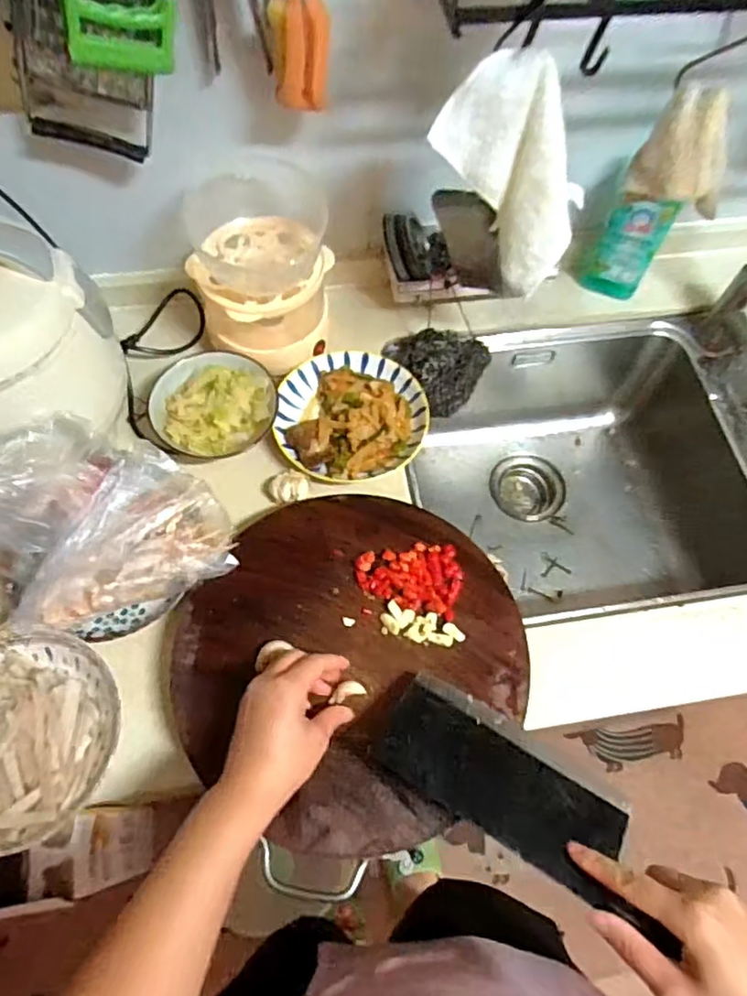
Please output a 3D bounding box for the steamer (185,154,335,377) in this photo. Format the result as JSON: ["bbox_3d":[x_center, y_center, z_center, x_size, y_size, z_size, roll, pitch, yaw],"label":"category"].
[{"bbox_3d":[-0.123,-0.251,0.686,0.153,0.157,0.163,-11,65,-5],"label":"steamer"}]

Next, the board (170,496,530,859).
[{"bbox_3d":[-0.021,0.137,0.568,0.296,0.024,0.305,0,65,0],"label":"board"}]

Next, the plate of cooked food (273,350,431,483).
[{"bbox_3d":[-0.025,-0.099,0.697,0.167,0.043,0.162,0,65,0],"label":"plate of cooked food"}]

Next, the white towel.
[{"bbox_3d":[0.118,-0.267,0.504,0.117,0.143,0.072,38,71,16],"label":"white towel"}]

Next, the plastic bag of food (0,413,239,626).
[{"bbox_3d":[-0.274,0.017,0.557,0.257,0.115,0.166,-12,65,-5],"label":"plastic bag of food"}]

